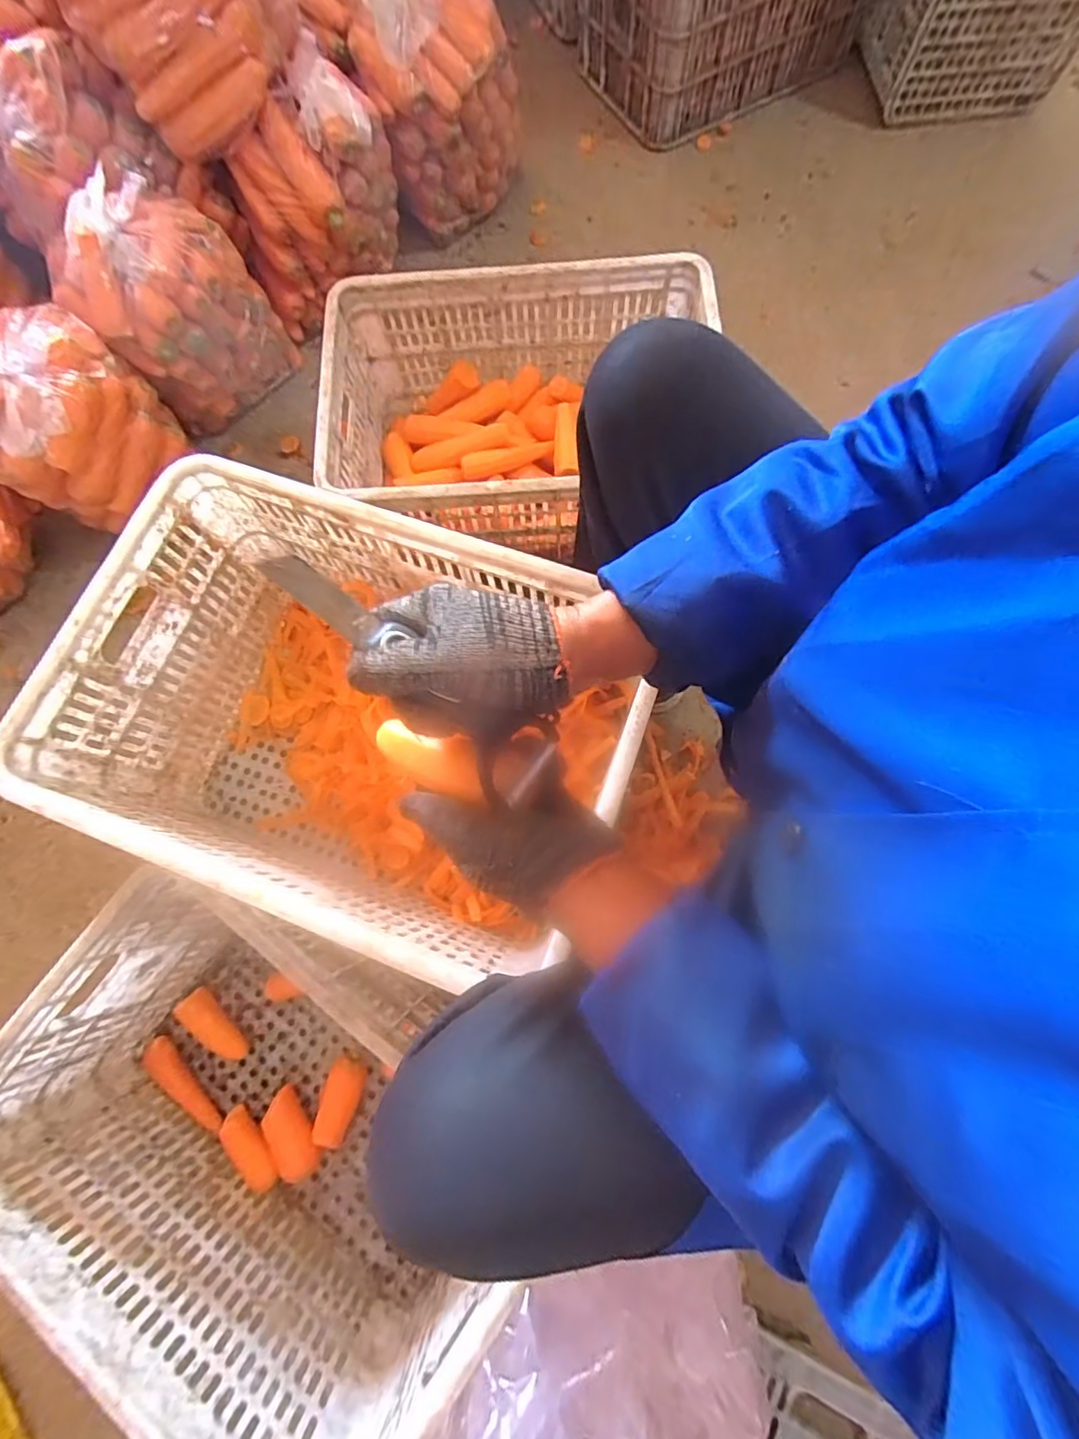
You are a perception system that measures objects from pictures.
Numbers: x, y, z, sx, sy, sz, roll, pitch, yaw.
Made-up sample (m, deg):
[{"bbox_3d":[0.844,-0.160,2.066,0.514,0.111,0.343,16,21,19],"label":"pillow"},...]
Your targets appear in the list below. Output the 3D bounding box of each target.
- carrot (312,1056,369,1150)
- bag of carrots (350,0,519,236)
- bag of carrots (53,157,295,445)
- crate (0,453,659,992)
[{"bbox_3d":[-0.252,0.483,0.701,0.042,0.036,0.112,18,77,6],"label":"carrot"},{"bbox_3d":[-0.163,-1.085,0.985,0.264,0.303,0.201,-19,76,-3],"label":"bag of carrots"},{"bbox_3d":[-0.572,-0.654,0.894,0.175,0.271,0.258,37,80,10],"label":"bag of carrots"},{"bbox_3d":[-0.210,0.010,0.721,0.606,0.337,0.424,19,77,6],"label":"crate"}]

